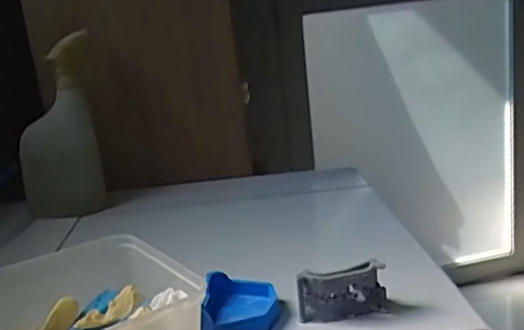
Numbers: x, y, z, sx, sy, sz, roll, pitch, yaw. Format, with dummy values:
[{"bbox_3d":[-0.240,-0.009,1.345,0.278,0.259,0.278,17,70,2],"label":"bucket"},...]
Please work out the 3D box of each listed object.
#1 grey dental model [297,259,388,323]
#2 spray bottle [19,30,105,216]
[{"bbox_3d":[0.066,0.105,0.509,0.071,0.044,0.014,-7,15,-6],"label":"grey dental model"},{"bbox_3d":[-0.276,-0.051,0.844,0.102,0.223,0.067,-8,15,-10],"label":"spray bottle"}]

